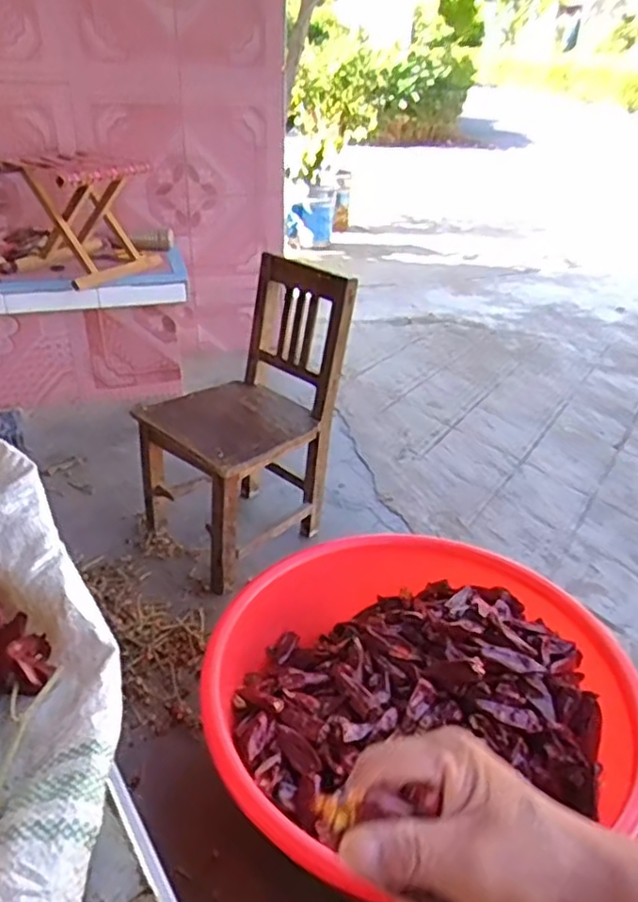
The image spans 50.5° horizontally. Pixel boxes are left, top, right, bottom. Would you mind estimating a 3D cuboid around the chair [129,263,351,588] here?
[{"bbox_3d":[-0.159,-0.056,1.305,0.307,0.577,0.268,28,40,34],"label":"chair"}]

